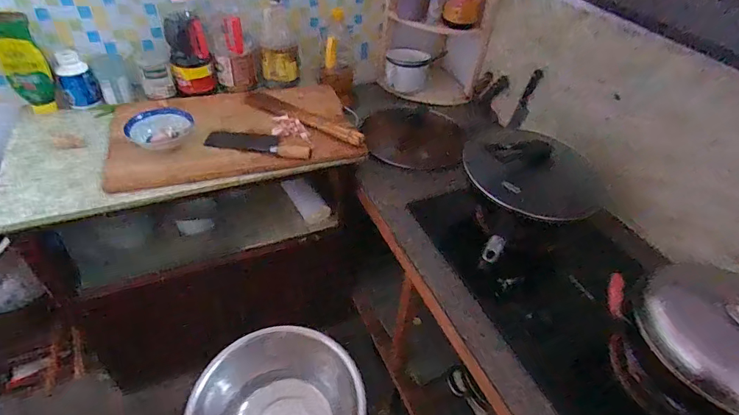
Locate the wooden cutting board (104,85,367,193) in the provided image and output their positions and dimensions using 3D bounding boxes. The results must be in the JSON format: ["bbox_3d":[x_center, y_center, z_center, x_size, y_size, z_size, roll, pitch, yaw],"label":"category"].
[{"bbox_3d":[-0.333,-0.198,1.028,0.573,0.035,0.344,-11,46,-11],"label":"wooden cutting board"}]

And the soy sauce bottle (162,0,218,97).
[{"bbox_3d":[-0.482,-0.422,1.091,0.096,0.233,0.101,3,42,-2],"label":"soy sauce bottle"}]

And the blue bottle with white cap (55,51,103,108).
[{"bbox_3d":[-0.741,-0.322,1.059,0.079,0.127,0.067,-26,51,-30],"label":"blue bottle with white cap"}]

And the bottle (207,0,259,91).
[{"bbox_3d":[-0.371,-0.451,1.115,0.106,0.239,0.096,-10,44,-16],"label":"bottle"}]

